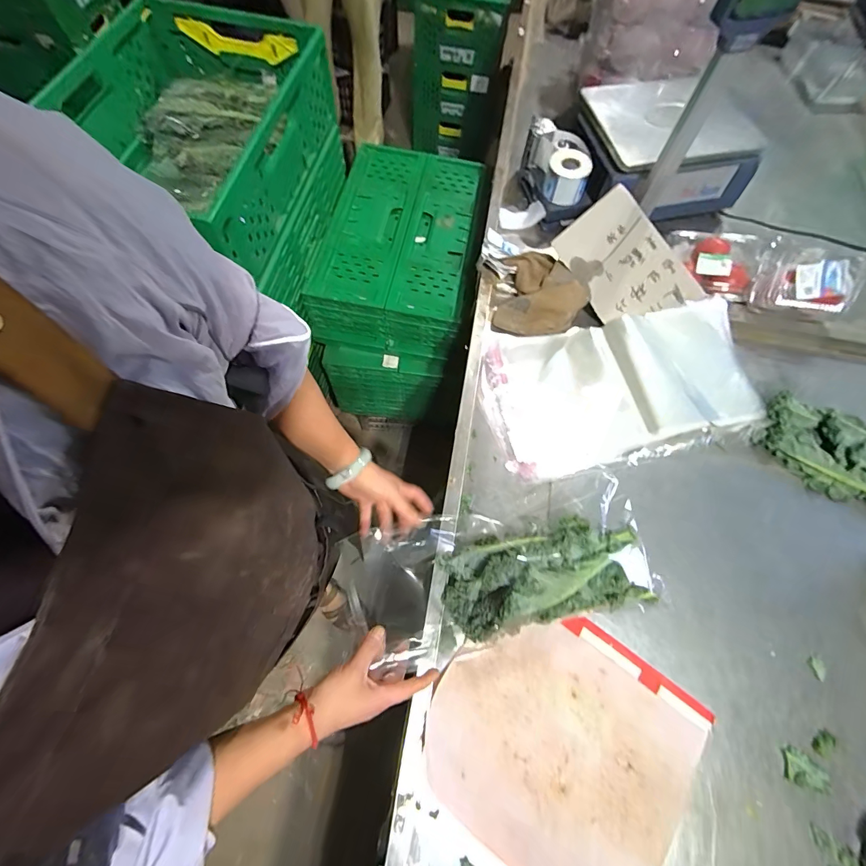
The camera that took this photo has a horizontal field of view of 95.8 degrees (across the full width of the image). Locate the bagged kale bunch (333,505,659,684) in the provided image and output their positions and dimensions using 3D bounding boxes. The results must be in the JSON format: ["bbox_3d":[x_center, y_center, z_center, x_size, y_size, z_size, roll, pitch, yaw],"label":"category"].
[{"bbox_3d":[0.128,0.199,0.561,0.390,0.082,0.191,-6,64,-6],"label":"bagged kale bunch"}]

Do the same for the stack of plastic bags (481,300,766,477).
[{"bbox_3d":[0.351,-0.086,0.731,0.499,0.027,0.295,-6,72,-4],"label":"stack of plastic bags"}]

